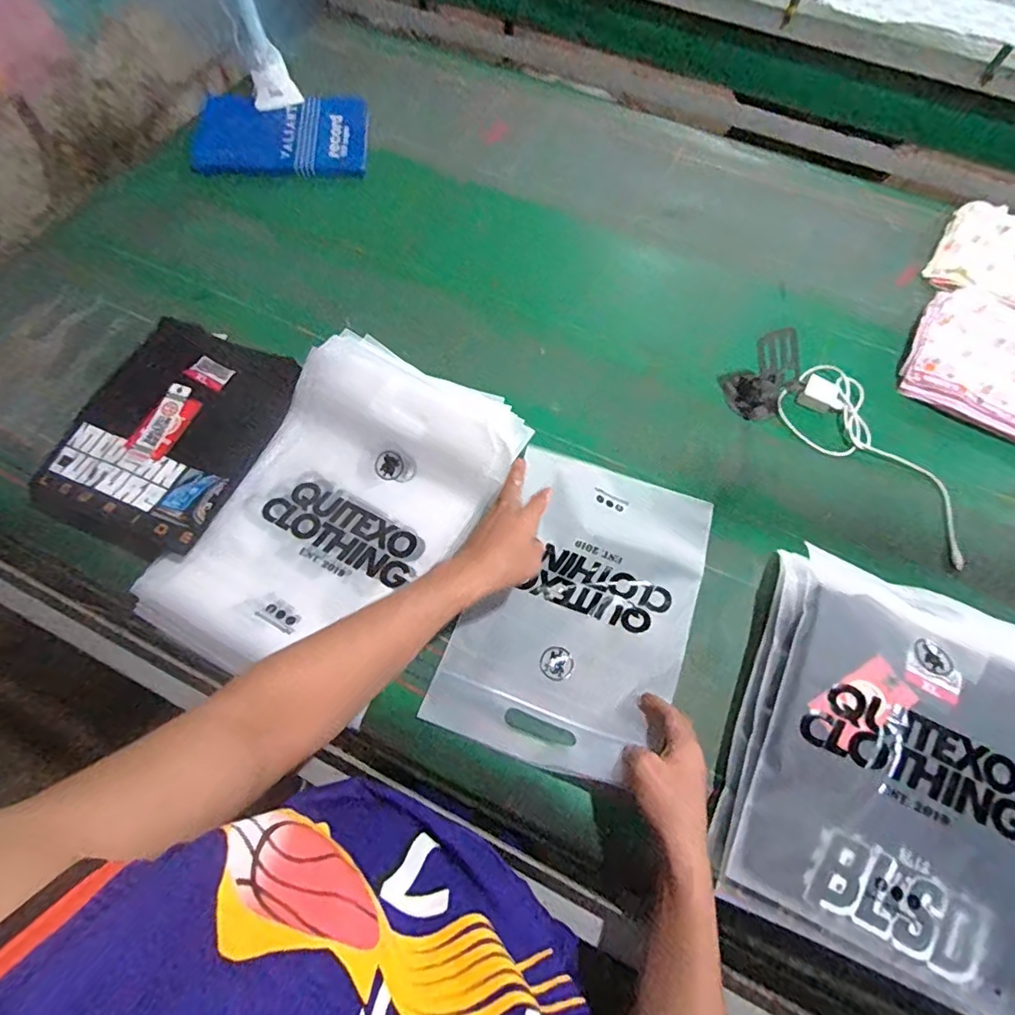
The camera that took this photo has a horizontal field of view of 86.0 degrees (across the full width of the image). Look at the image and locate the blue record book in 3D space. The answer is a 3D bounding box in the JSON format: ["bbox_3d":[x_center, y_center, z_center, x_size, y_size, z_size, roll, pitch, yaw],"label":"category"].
[{"bbox_3d":[-0.383,-0.654,0.941,0.266,0.022,0.205,-4,65,-3],"label":"blue record book"}]

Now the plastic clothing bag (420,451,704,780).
[{"bbox_3d":[0.089,0.105,0.621,0.243,0.035,0.350,21,66,6],"label":"plastic clothing bag"}]

